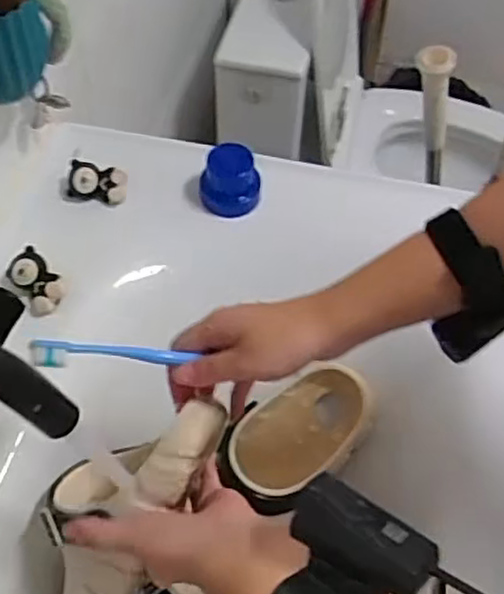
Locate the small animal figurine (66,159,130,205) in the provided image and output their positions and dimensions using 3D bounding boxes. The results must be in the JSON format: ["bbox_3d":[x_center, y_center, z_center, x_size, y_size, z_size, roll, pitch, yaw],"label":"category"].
[{"bbox_3d":[-0.150,-0.113,0.674,0.056,0.024,0.035,1,55,-1],"label":"small animal figurine"}]

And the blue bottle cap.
[{"bbox_3d":[-0.021,-0.113,0.668,0.056,0.047,0.049,-5,56,-5],"label":"blue bottle cap"}]

